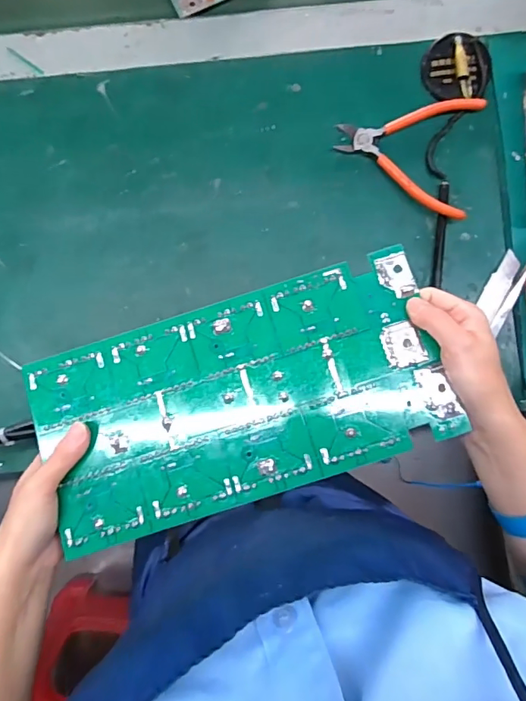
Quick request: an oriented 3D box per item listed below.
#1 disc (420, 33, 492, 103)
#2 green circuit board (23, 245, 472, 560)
[{"bbox_3d":[0.201,-0.290,0.494,0.071,0.017,0.066,0,87,-1],"label":"disc"},{"bbox_3d":[-0.017,0.033,0.338,0.275,0.004,0.136,-18,80,0],"label":"green circuit board"}]

